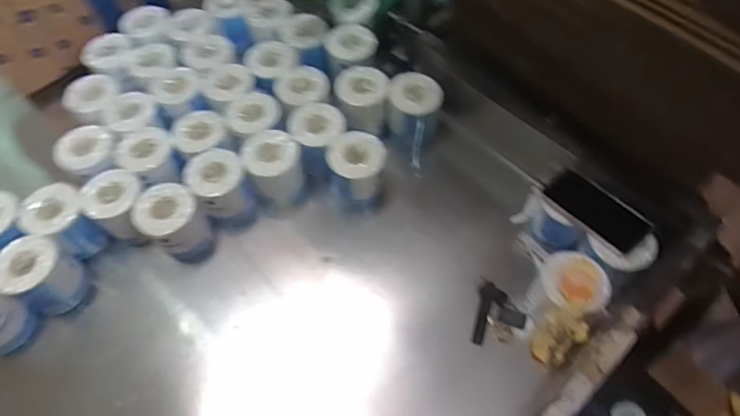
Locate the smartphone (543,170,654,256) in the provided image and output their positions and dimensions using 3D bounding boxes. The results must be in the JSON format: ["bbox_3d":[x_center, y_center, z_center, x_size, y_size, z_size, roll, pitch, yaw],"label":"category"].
[{"bbox_3d":[0.373,0.001,0.785,0.091,0.014,0.166,-33,60,-21],"label":"smartphone"}]

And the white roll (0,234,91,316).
[{"bbox_3d":[-0.565,0.118,0.819,0.095,0.138,0.099,-1,60,1],"label":"white roll"}]

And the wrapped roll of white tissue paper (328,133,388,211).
[{"bbox_3d":[-0.026,-0.074,0.901,0.100,0.127,0.092,-7,61,-2],"label":"wrapped roll of white tissue paper"}]

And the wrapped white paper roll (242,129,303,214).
[{"bbox_3d":[-0.178,-0.072,0.906,0.097,0.122,0.110,-22,62,-10],"label":"wrapped white paper roll"}]

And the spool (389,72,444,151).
[{"bbox_3d":[0.090,-0.189,0.965,0.105,0.137,0.101,5,61,4],"label":"spool"}]

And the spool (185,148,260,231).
[{"bbox_3d":[-0.272,-0.029,0.883,0.101,0.128,0.113,-19,62,-9],"label":"spool"}]

